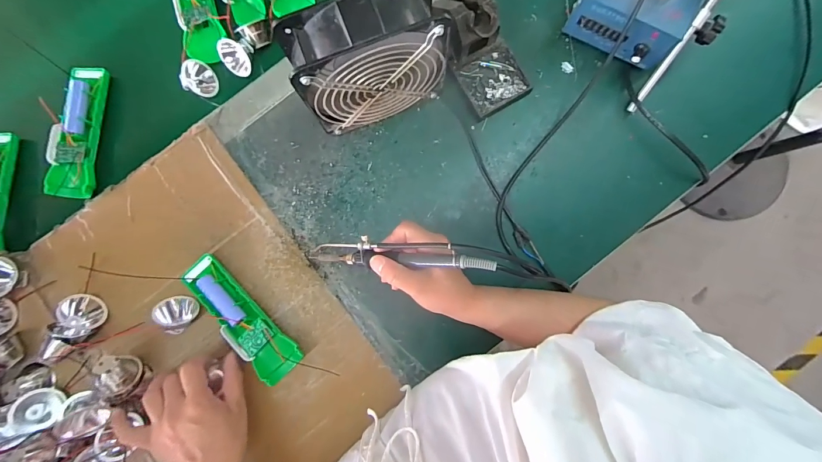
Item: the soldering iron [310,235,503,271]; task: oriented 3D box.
[{"bbox_3d":[-0.018,0.024,0.361,0.203,0.029,0.025,3,85,20],"label":"soldering iron"}]

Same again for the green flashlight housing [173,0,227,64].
[{"bbox_3d":[-0.273,-0.295,0.458,0.058,0.033,0.157,-16,85,0],"label":"green flashlight housing"}]

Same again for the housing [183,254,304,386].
[{"bbox_3d":[-0.185,0.093,0.388,0.040,0.025,0.154,-44,86,-2],"label":"housing"}]

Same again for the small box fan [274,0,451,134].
[{"bbox_3d":[-0.040,-0.170,0.373,0.145,0.150,0.062,-19,85,0],"label":"small box fan"}]

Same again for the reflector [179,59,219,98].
[{"bbox_3d":[-0.263,-0.191,0.446,0.024,0.042,0.038,40,111,32],"label":"reflector"}]

